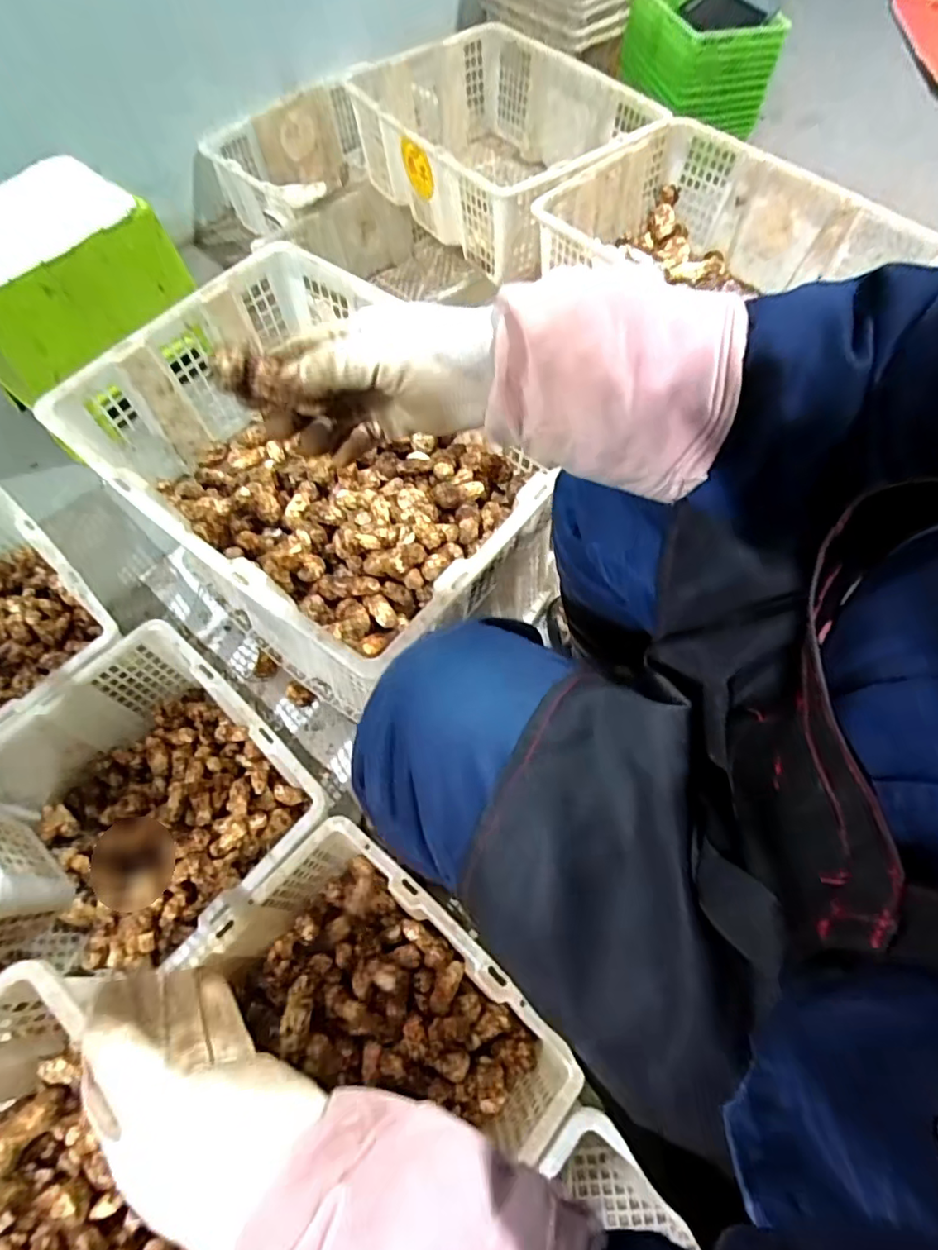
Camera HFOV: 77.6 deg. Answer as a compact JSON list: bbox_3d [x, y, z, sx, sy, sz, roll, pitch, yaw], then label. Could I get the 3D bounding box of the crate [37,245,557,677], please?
[{"bbox_3d":[-0.151,-0.179,0.644,0.467,0.156,0.346,35,70,16],"label":"crate"}]

